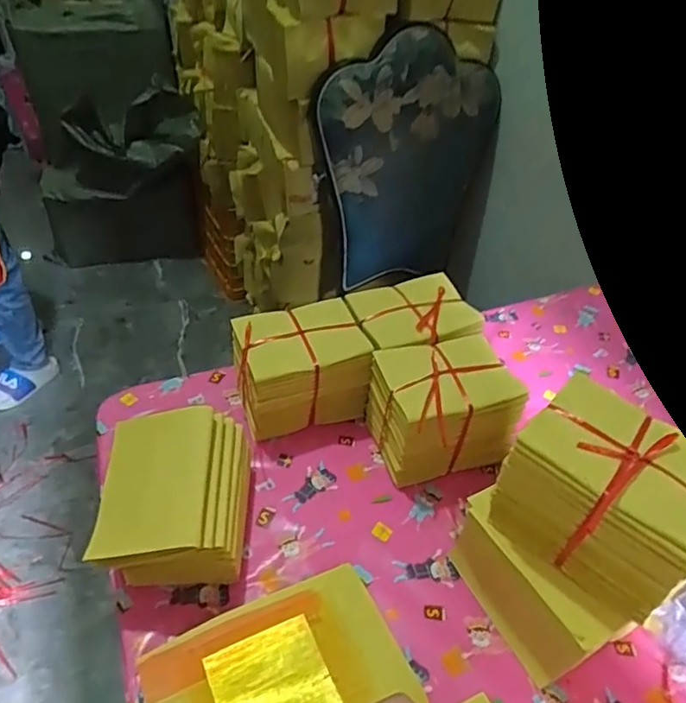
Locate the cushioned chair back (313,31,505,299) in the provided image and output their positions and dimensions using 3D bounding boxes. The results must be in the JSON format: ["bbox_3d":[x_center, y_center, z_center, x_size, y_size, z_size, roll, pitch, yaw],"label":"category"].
[{"bbox_3d":[0.154,-0.446,1.420,0.428,0.597,0.066,-12,45,-18],"label":"cushioned chair back"}]

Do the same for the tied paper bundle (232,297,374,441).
[{"bbox_3d":[-0.060,0.022,0.796,0.168,0.125,0.120,-12,45,-18],"label":"tied paper bundle"}]

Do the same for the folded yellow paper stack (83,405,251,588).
[{"bbox_3d":[-0.179,0.159,0.634,0.138,0.130,0.167,2,42,-4],"label":"folded yellow paper stack"}]

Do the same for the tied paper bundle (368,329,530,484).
[{"bbox_3d":[0.126,0.078,0.758,0.160,0.143,0.129,-7,44,-14],"label":"tied paper bundle"}]

